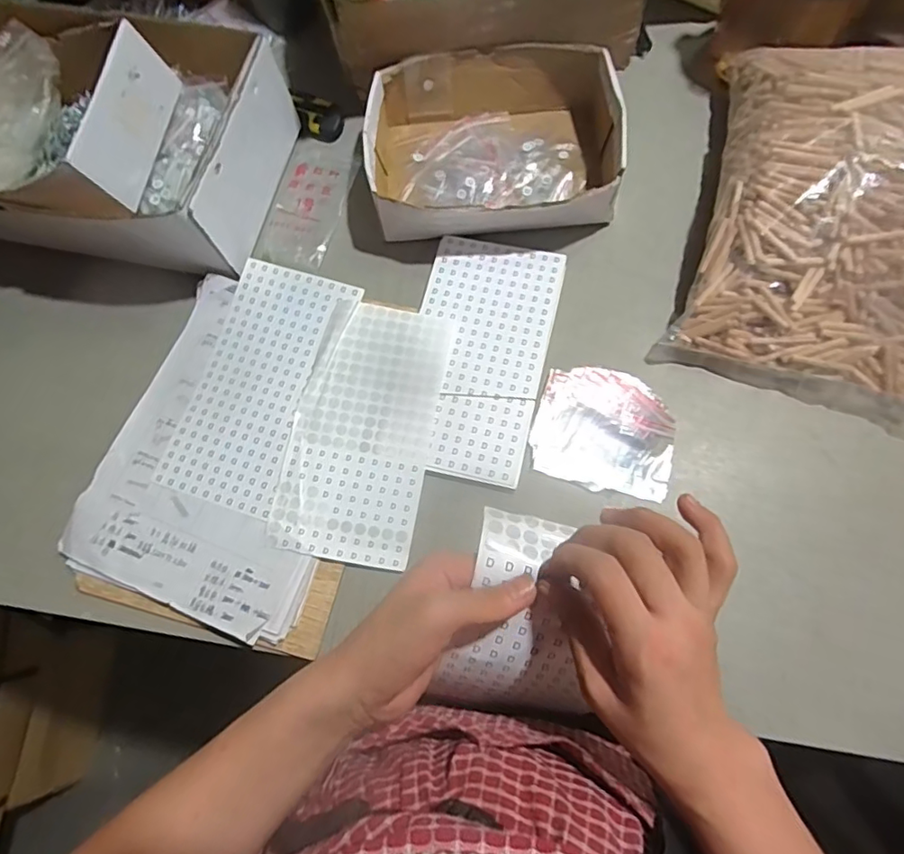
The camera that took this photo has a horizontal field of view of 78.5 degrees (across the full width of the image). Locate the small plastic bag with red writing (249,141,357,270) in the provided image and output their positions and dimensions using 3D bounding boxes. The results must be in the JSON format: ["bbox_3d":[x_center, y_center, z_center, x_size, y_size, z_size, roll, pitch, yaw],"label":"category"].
[{"bbox_3d":[-0.151,-0.238,0.581,0.076,0.013,0.148,13,73,9],"label":"small plastic bag with red writing"}]

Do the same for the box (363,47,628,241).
[{"bbox_3d":[0.041,-0.280,0.555,0.243,0.060,0.200,-8,71,2],"label":"box"}]

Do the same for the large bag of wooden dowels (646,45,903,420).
[{"bbox_3d":[0.356,-0.192,0.484,0.256,0.095,0.333,17,74,10],"label":"large bag of wooden dowels"}]

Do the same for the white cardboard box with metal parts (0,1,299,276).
[{"bbox_3d":[-0.354,-0.289,0.539,0.348,0.116,0.241,6,73,5],"label":"white cardboard box with metal parts"}]

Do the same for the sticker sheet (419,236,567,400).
[{"bbox_3d":[0.033,-0.105,0.525,0.124,0.004,0.158,13,73,7],"label":"sticker sheet"}]

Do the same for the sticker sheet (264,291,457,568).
[{"bbox_3d":[-0.078,0.001,0.492,0.122,0.007,0.227,11,77,2],"label":"sticker sheet"}]

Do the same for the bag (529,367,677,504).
[{"bbox_3d":[0.134,0.001,0.483,0.118,0.012,0.106,11,73,8],"label":"bag"}]

